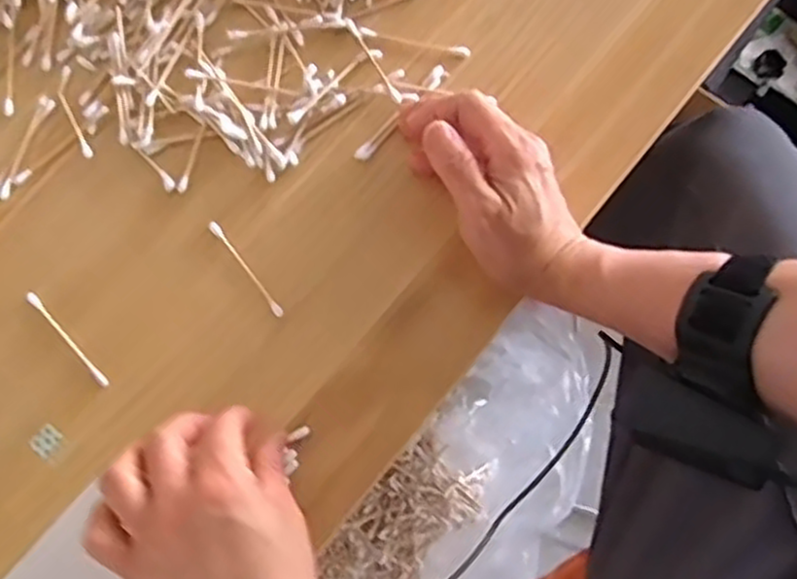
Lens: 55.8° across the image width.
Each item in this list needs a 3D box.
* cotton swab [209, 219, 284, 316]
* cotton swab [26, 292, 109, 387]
[{"bbox_3d":[-0.091,-0.013,0.450,0.006,0.004,0.072,-37,81,-9],"label":"cotton swab"},{"bbox_3d":[-0.192,0.029,0.437,0.006,0.004,0.072,-42,82,-9],"label":"cotton swab"}]

